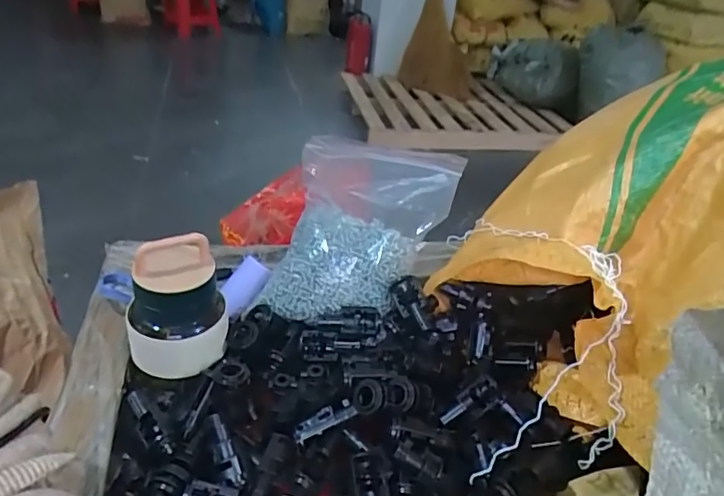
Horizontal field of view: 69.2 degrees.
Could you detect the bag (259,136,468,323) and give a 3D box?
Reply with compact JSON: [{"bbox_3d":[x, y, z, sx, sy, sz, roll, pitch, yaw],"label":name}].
[{"bbox_3d":[0.004,-0.025,0.494,0.139,0.117,0.172,14,33,12],"label":"bag"}]

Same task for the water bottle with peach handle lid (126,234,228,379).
[{"bbox_3d":[-0.147,0.047,0.413,0.076,0.105,0.061,-8,35,-21],"label":"water bottle with peach handle lid"}]

